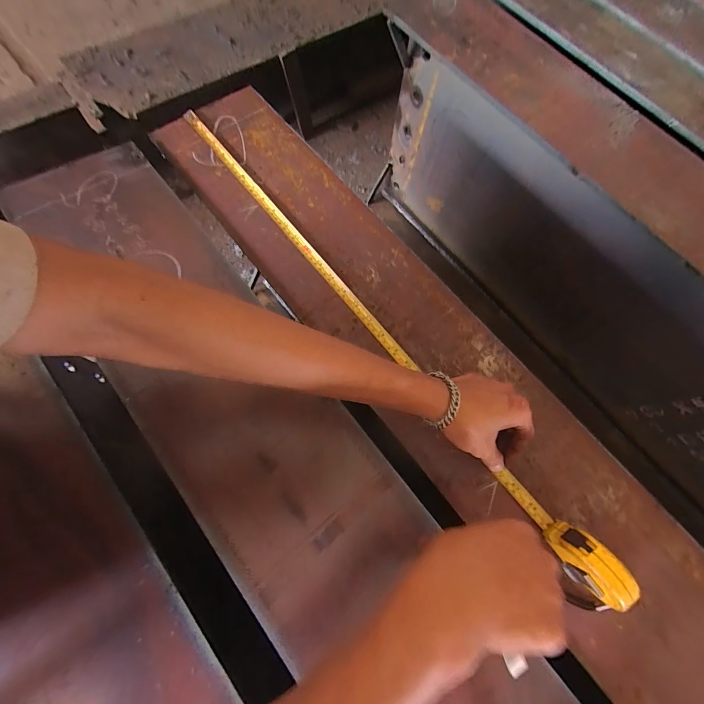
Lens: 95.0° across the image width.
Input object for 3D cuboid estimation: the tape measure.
[{"bbox_3d":[0.012,-0.046,0.395,0.042,0.069,0.766,-36,75,-13],"label":"tape measure"}]

